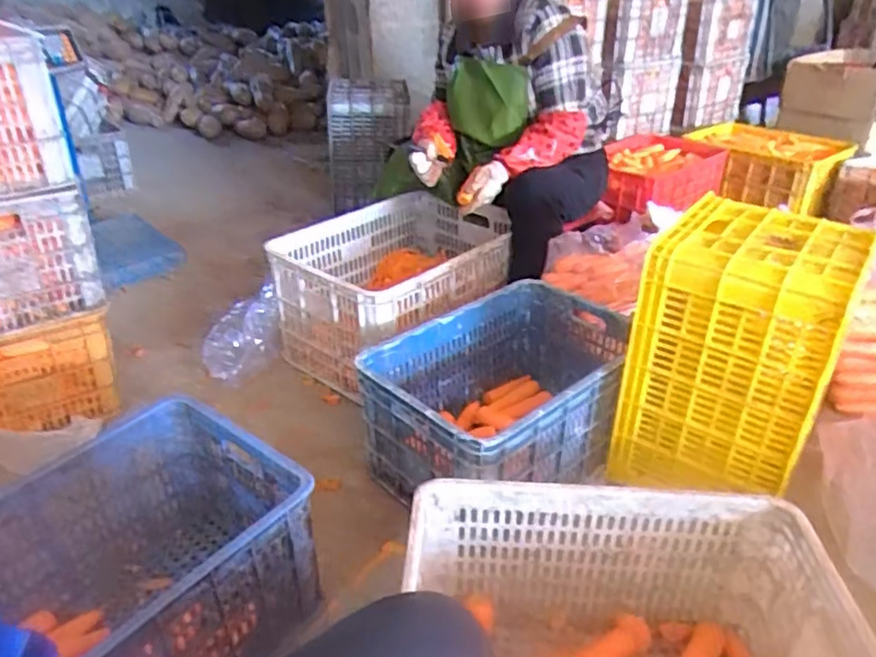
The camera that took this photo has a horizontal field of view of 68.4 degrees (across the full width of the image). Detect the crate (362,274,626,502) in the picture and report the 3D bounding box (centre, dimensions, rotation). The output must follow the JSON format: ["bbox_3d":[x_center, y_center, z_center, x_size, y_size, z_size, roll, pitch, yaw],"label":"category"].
[{"bbox_3d":[0.147,0.135,1.316,0.543,0.250,0.389,-22,36,-31],"label":"crate"}]

